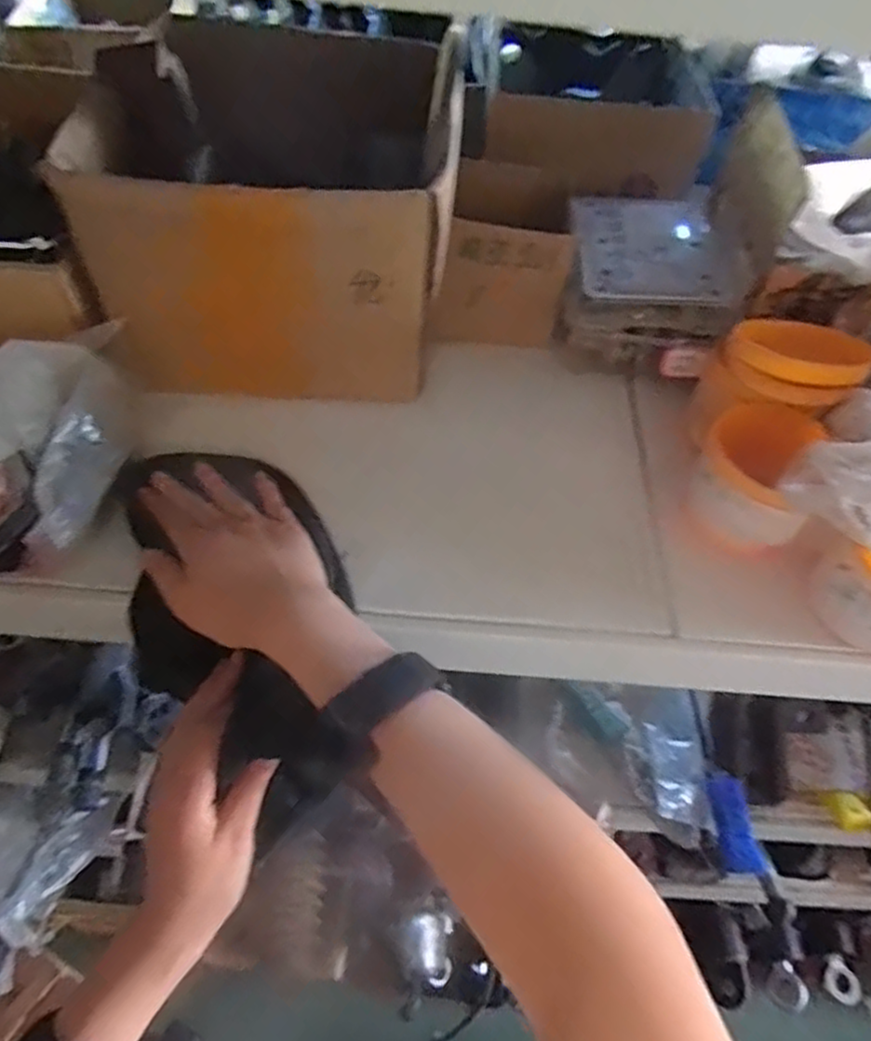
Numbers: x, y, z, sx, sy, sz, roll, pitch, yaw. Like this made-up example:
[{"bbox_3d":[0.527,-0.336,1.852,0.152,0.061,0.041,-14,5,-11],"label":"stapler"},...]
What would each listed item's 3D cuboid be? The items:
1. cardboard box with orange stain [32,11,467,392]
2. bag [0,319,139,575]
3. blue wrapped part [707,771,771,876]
[{"bbox_3d":[-0.108,-0.210,0.480,0.227,0.184,0.164,5,53,0],"label":"cardboard box with orange stain"},{"bbox_3d":[-0.240,-0.035,0.400,0.081,0.101,0.211,22,55,12],"label":"bag"},{"bbox_3d":[0.295,0.302,0.679,0.030,0.037,0.092,-10,83,-11],"label":"blue wrapped part"}]

